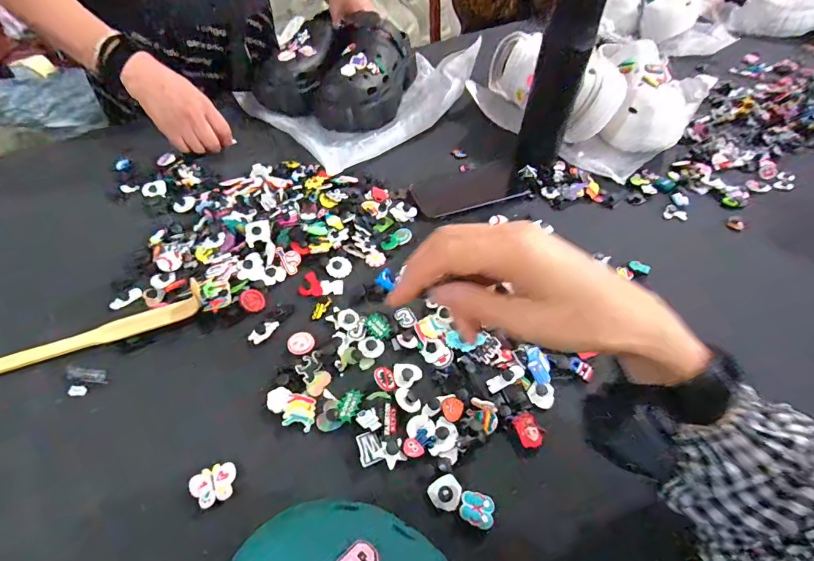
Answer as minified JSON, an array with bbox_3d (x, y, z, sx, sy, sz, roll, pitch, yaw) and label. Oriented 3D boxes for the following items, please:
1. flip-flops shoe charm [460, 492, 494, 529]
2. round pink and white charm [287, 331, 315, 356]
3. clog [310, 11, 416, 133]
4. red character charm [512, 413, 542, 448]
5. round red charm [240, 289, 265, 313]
[{"bbox_3d":[0.056,0.182,0.334,0.027,0.004,0.023,18,54,16],"label":"flip-flops shoe charm"},{"bbox_3d":[-0.109,0.064,0.431,0.026,0.006,0.026,1,50,-1],"label":"round pink and white charm"},{"bbox_3d":[-0.074,-0.361,0.716,0.135,0.108,0.230,13,51,10],"label":"clog"},{"bbox_3d":[0.109,0.133,0.375,0.021,0.004,0.029,-12,51,-11],"label":"red character charm"},{"bbox_3d":[-0.170,0.021,0.461,0.024,0.005,0.030,-25,55,-20],"label":"round red charm"}]

